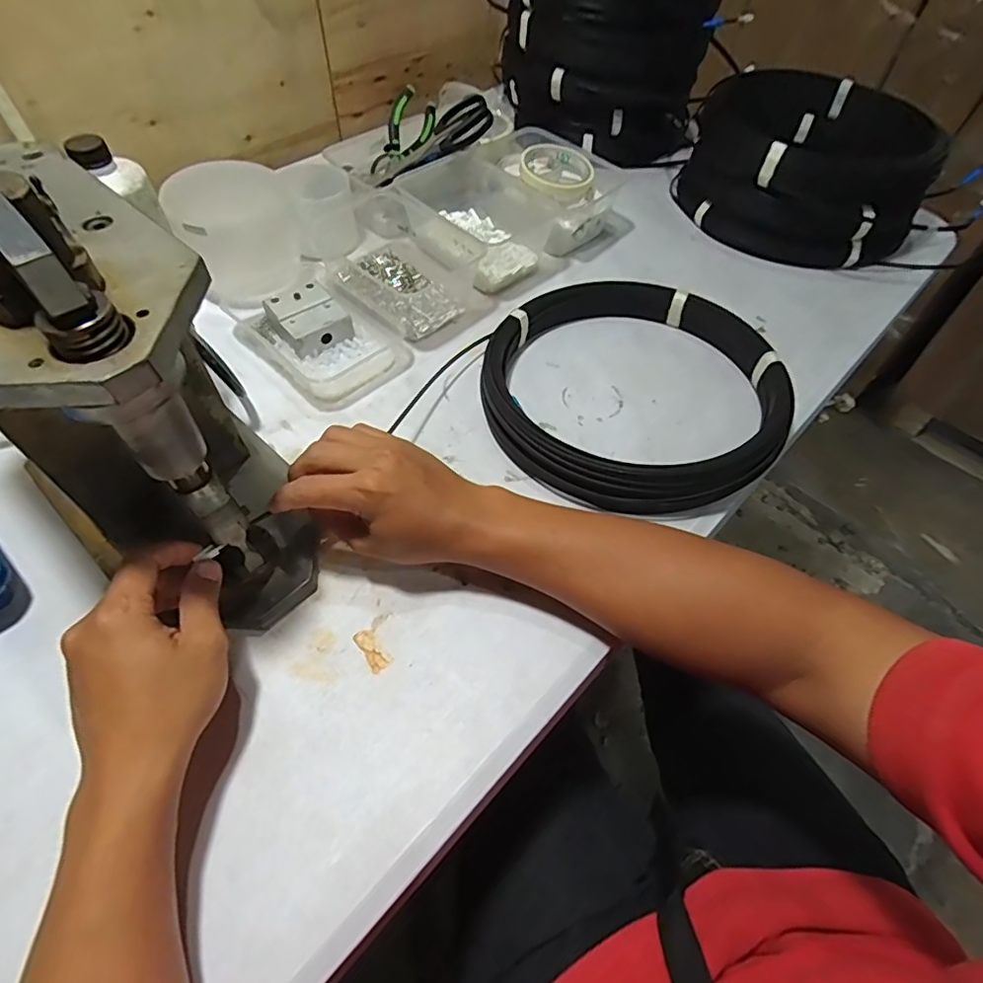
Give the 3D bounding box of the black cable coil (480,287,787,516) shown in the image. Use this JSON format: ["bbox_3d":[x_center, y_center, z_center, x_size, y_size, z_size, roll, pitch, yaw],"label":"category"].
[{"bbox_3d":[0.129,-0.102,0.522,0.278,0.045,0.262,1,54,-1],"label":"black cable coil"}]

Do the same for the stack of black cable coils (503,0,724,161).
[{"bbox_3d":[0.162,-0.633,0.771,0.272,0.220,0.277,10,54,5],"label":"stack of black cable coils"}]

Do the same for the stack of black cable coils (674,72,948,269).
[{"bbox_3d":[0.398,-0.416,0.711,0.276,0.125,0.271,22,56,14],"label":"stack of black cable coils"}]

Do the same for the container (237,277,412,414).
[{"bbox_3d":[-0.174,-0.164,0.569,0.164,0.038,0.121,37,61,22],"label":"container"}]

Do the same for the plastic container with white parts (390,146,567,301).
[{"bbox_3d":[-0.026,-0.327,0.666,0.135,0.073,0.213,-37,63,-25],"label":"plastic container with white parts"}]

